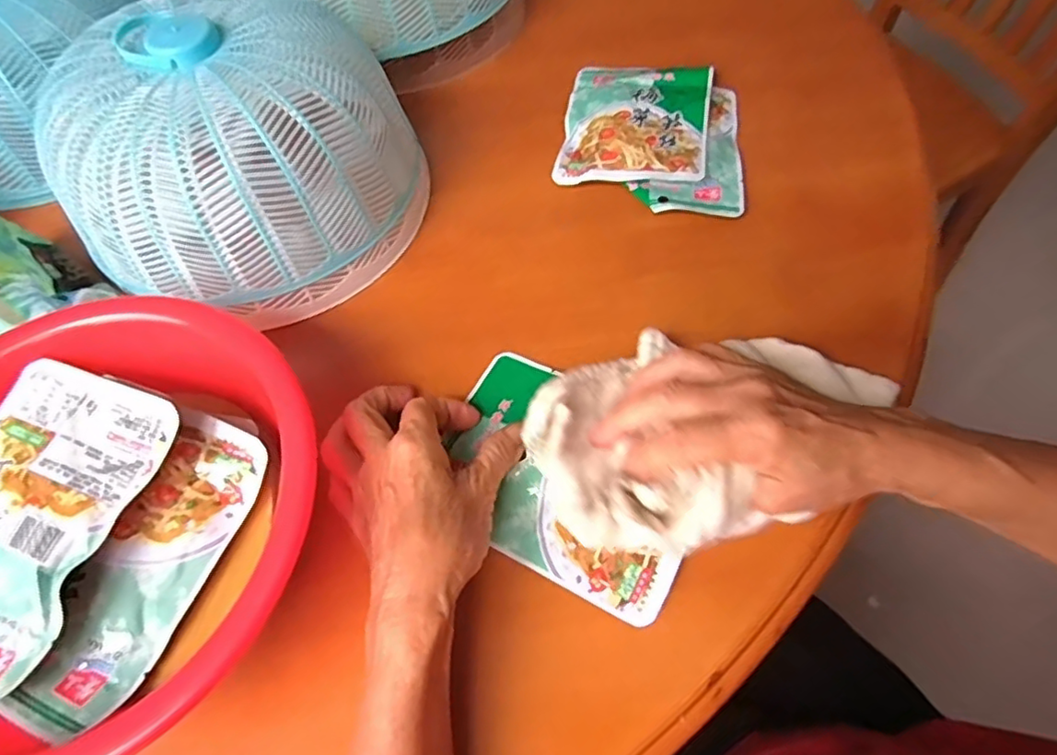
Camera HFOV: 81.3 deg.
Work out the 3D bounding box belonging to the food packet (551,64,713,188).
[{"bbox_3d":[0.084,-0.201,0.482,0.110,0.020,0.138,8,61,8],"label":"food packet"}]

